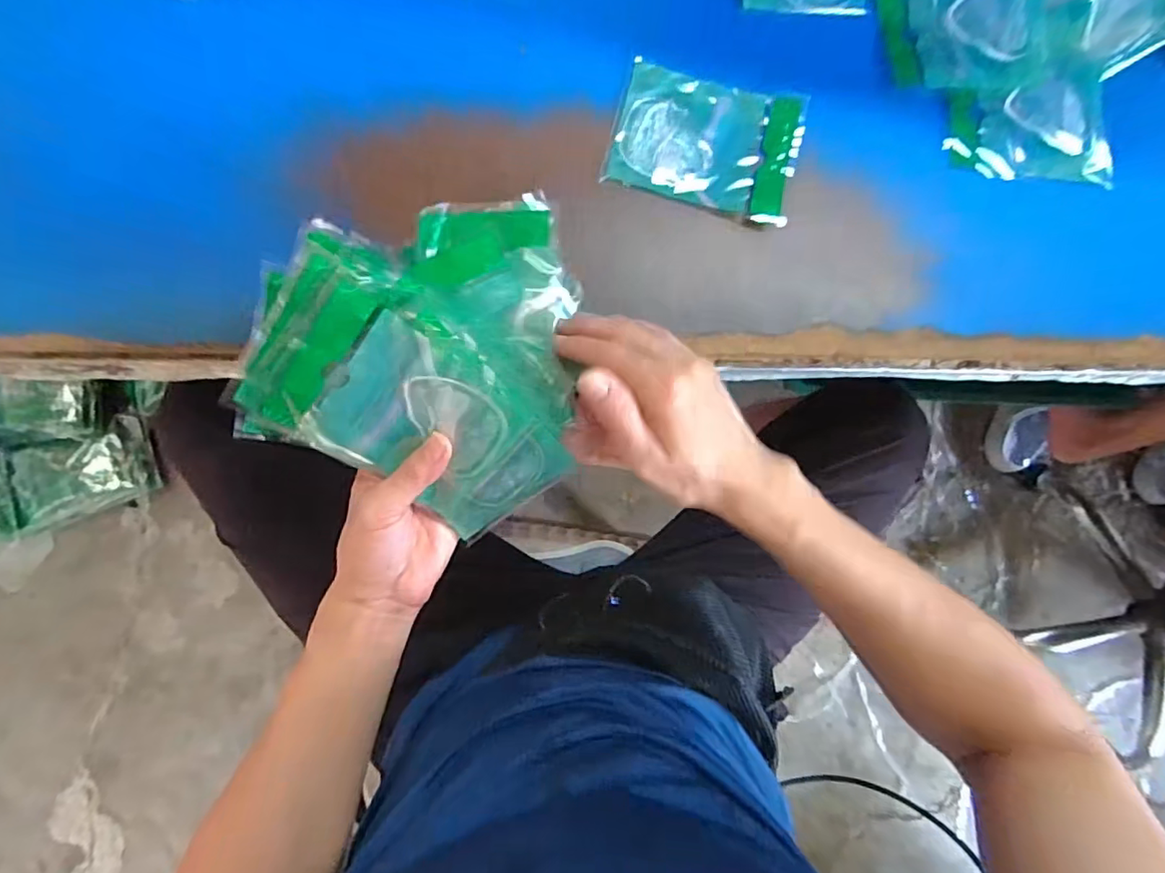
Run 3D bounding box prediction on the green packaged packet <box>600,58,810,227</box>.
[{"bbox_3d":[0.094,-0.222,0.417,0.136,0.015,0.104,15,85,-7],"label":"green packaged packet"}]

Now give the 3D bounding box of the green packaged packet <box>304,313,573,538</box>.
[{"bbox_3d":[-0.085,0.001,0.344,0.139,0.009,0.103,40,111,-20],"label":"green packaged packet"}]

